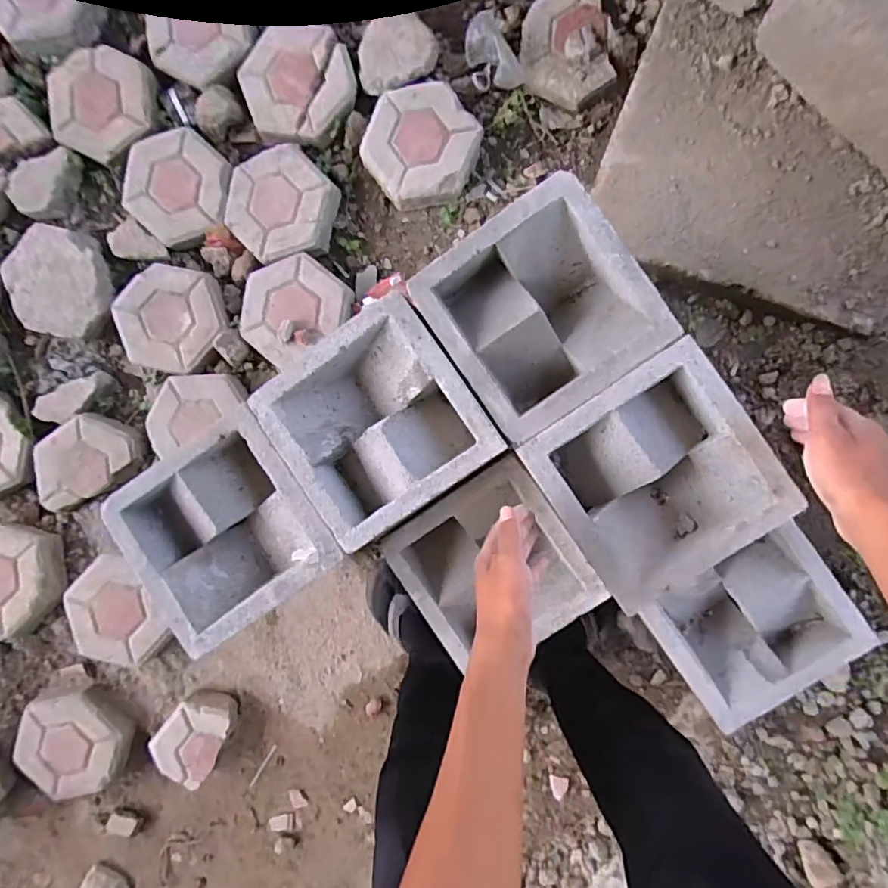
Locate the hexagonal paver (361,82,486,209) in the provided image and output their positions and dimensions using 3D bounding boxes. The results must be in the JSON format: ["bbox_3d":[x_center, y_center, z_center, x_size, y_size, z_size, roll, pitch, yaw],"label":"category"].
[{"bbox_3d":[-0.042,-0.548,1.027,0.202,0.058,0.214,-37,87,8],"label":"hexagonal paver"}]

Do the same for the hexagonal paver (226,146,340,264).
[{"bbox_3d":[-0.308,-0.451,1.062,0.217,0.047,0.198,45,97,4],"label":"hexagonal paver"}]

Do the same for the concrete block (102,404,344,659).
[{"bbox_3d":[-0.235,0.091,0.612,0.198,0.066,0.201,-35,87,5],"label":"concrete block"}]

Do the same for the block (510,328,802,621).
[{"bbox_3d":[0.209,0.033,0.563,0.200,0.069,0.207,-34,87,5],"label":"block"}]

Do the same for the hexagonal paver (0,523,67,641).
[{"bbox_3d":[-0.851,0.262,1.075,0.211,0.055,0.207,-2,92,8],"label":"hexagonal paver"}]

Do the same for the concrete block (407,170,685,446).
[{"bbox_3d":[0.096,-0.138,0.573,0.196,0.067,0.208,-34,87,5],"label":"concrete block"}]

